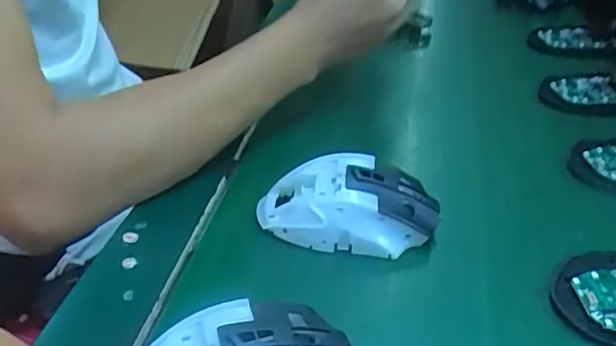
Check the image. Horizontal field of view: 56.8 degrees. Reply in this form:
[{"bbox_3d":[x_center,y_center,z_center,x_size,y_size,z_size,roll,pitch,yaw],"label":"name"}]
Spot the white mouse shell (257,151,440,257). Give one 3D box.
[{"bbox_3d":[0.026,0.020,0.372,0.112,0.041,0.059,8,37,7],"label":"white mouse shell"}]

